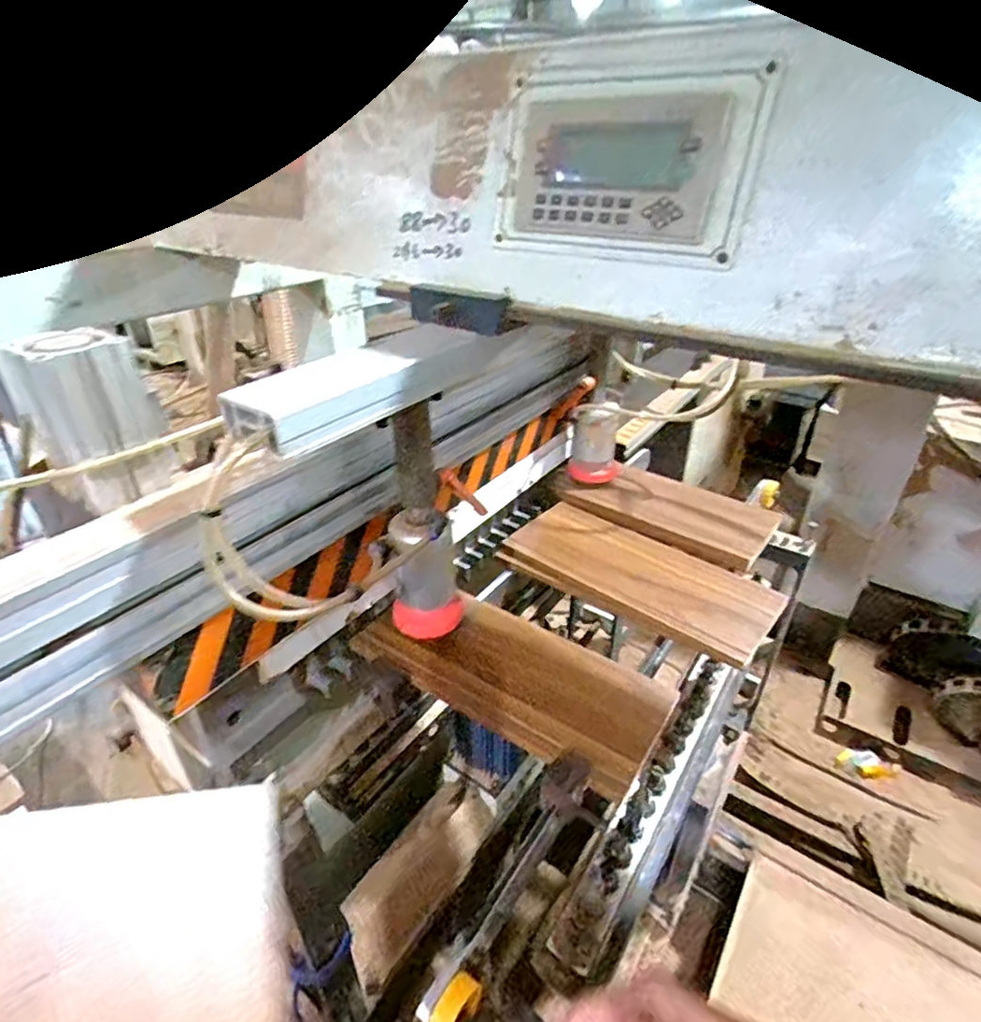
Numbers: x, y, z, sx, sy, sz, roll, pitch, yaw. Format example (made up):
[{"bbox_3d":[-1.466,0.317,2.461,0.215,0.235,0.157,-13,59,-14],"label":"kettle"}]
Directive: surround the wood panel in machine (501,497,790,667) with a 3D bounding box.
[{"bbox_3d":[0.202,0.078,0.795,0.347,0.026,0.166,24,39,33],"label":"wood panel in machine"}]

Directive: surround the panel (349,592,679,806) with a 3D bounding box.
[{"bbox_3d":[0.023,0.174,0.654,0.331,0.028,0.140,21,38,30],"label":"panel"}]

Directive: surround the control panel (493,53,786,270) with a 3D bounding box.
[{"bbox_3d":[0.100,-0.280,0.474,0.218,0.136,0.023,23,31,30],"label":"control panel"}]

